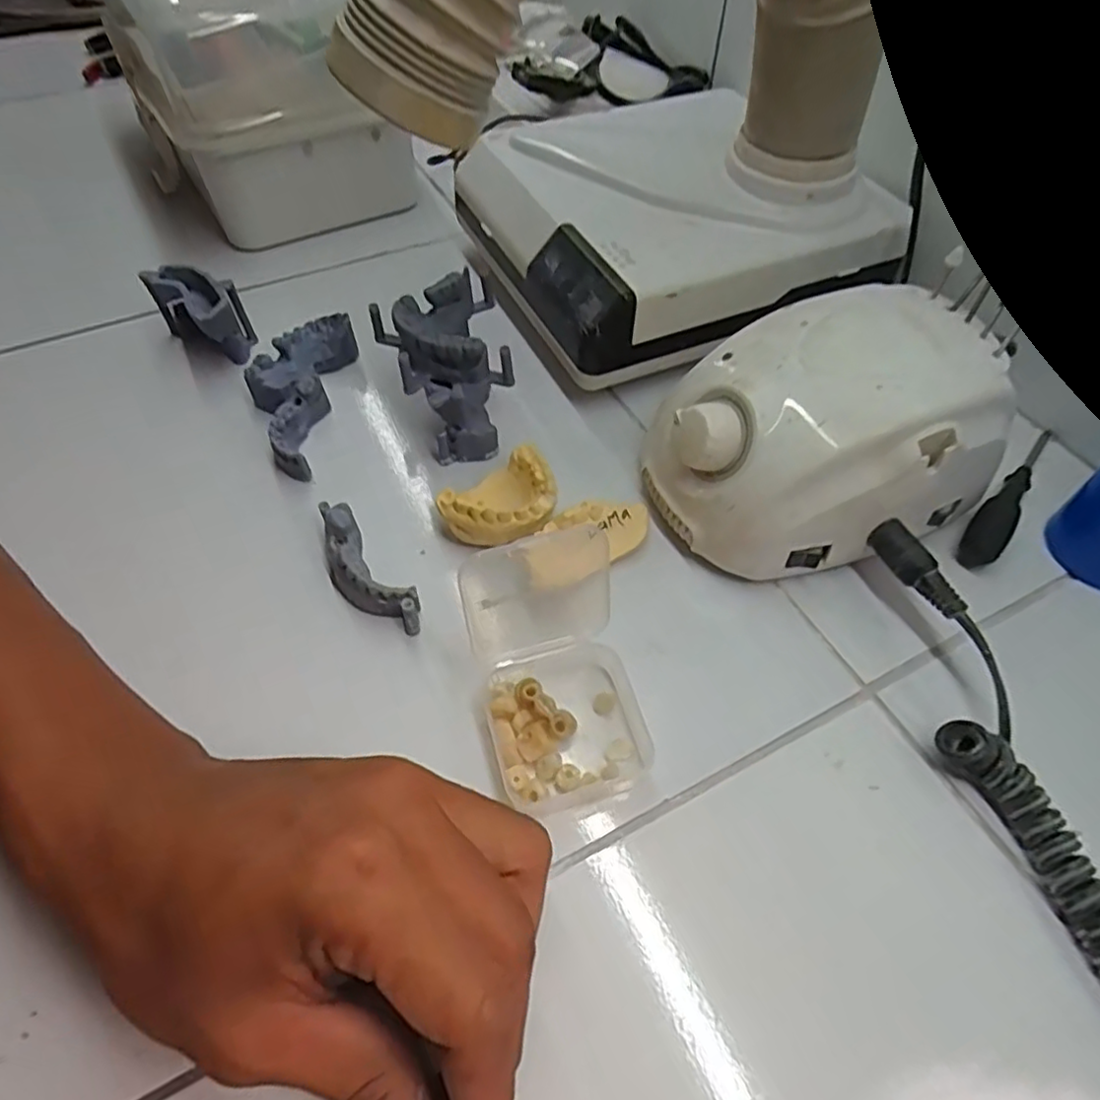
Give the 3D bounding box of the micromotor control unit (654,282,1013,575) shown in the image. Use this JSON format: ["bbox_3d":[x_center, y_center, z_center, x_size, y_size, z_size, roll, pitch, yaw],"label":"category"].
[{"bbox_3d":[0.118,-0.052,0.296,0.139,0.079,0.097,-14,56,-12],"label":"micromotor control unit"}]

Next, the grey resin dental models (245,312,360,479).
[{"bbox_3d":[-0.139,-0.084,0.360,0.044,0.029,0.103,6,54,2],"label":"grey resin dental models"}]

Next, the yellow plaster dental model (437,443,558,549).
[{"bbox_3d":[-0.021,-0.021,0.308,0.055,0.024,0.043,-38,63,-25],"label":"yellow plaster dental model"}]

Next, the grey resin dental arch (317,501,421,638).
[{"bbox_3d":[-0.083,0.009,0.291,0.023,0.017,0.071,-34,62,-23],"label":"grey resin dental arch"}]

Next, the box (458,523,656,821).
[{"bbox_3d":[0.003,0.044,0.270,0.064,0.026,0.114,-9,55,-8],"label":"box"}]

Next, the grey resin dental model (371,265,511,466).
[{"bbox_3d":[-0.054,-0.091,0.336,0.058,0.063,0.065,-10,55,-9],"label":"grey resin dental model"}]

